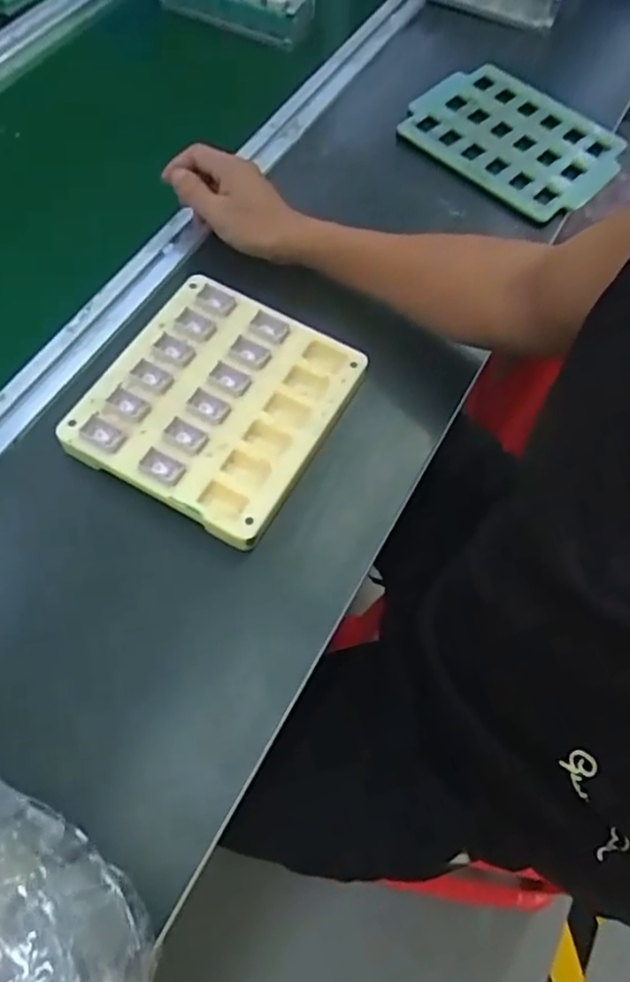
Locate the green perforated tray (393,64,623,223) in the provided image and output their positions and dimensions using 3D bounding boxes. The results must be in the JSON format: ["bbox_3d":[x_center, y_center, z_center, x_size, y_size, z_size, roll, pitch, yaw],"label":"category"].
[{"bbox_3d":[0.229,-0.402,0.739,0.223,0.012,0.193,38,68,14],"label":"green perforated tray"}]

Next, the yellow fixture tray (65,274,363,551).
[{"bbox_3d":[-0.078,-0.074,0.537,0.178,0.026,0.196,28,66,10],"label":"yellow fixture tray"}]

